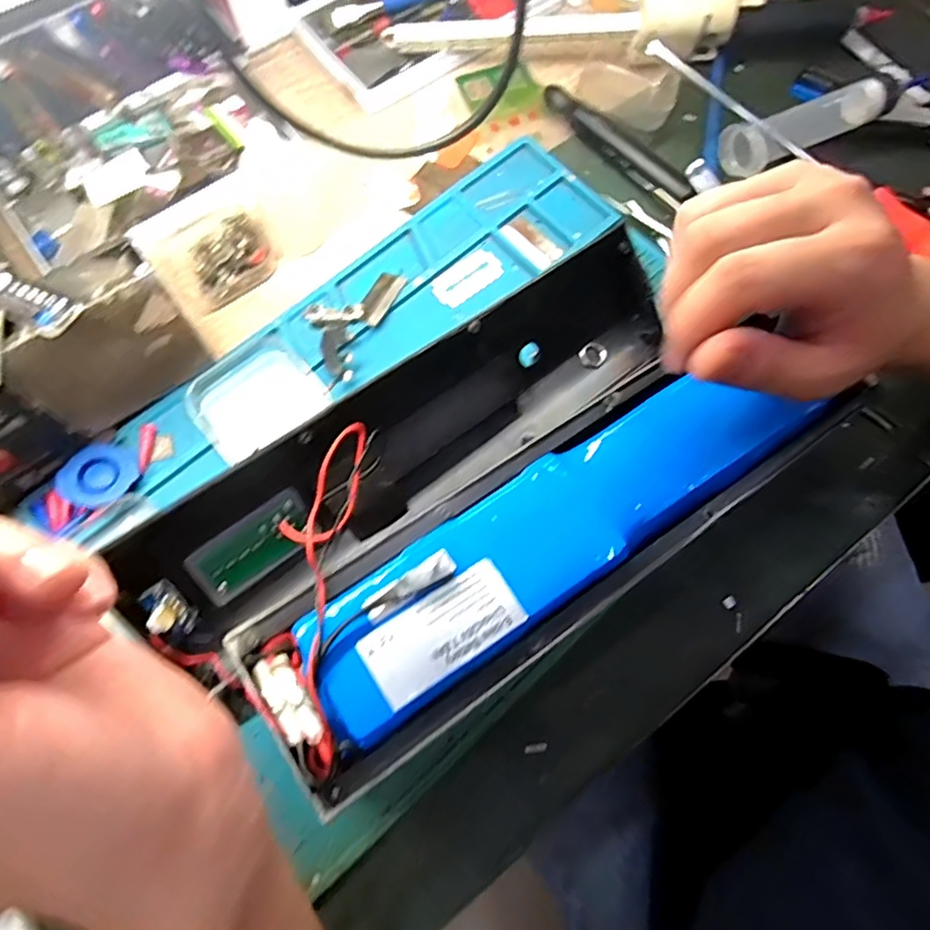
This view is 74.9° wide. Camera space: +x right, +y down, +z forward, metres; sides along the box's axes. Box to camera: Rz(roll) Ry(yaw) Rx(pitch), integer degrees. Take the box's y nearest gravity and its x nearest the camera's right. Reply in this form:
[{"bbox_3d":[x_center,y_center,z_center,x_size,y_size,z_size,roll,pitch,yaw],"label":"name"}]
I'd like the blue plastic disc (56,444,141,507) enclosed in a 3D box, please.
[{"bbox_3d":[-0.191,0.006,0.319,0.034,0.012,0.034,0,72,0],"label":"blue plastic disc"}]

